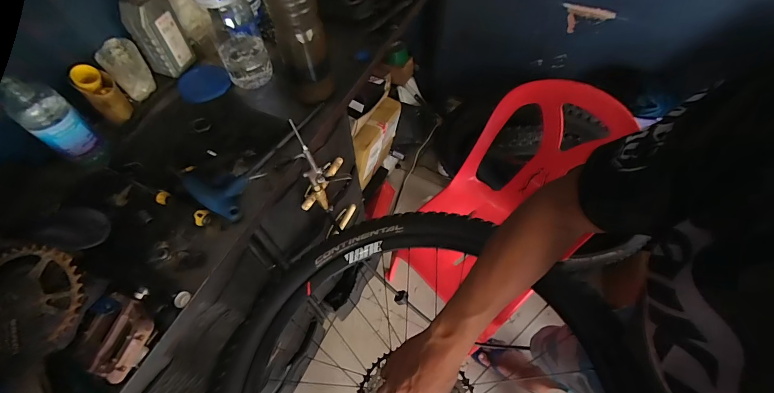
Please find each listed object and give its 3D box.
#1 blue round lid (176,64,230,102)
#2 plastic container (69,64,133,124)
[{"bbox_3d":[-0.393,-0.243,0.758,0.101,0.016,0.089,-29,63,-15],"label":"blue round lid"},{"bbox_3d":[-0.519,-0.187,0.652,0.053,0.103,0.054,39,68,21],"label":"plastic container"}]

